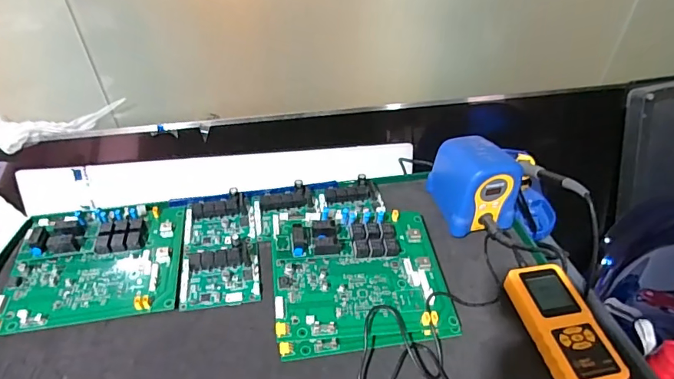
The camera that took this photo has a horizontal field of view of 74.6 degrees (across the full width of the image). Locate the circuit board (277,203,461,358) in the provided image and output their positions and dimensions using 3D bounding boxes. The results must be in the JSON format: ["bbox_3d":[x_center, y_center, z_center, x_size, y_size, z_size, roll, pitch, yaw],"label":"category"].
[{"bbox_3d":[0.027,0.091,0.539,0.208,0.052,0.194,-4,44,-5],"label":"circuit board"}]

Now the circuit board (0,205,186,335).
[{"bbox_3d":[-0.304,0.086,0.561,0.201,0.023,0.173,-6,44,-8],"label":"circuit board"}]

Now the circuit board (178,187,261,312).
[{"bbox_3d":[-0.153,0.075,0.580,0.096,0.020,0.166,-6,44,-8],"label":"circuit board"}]

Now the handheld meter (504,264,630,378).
[{"bbox_3d":[0.251,0.150,0.494,0.072,0.025,0.143,-9,45,-11],"label":"handheld meter"}]

